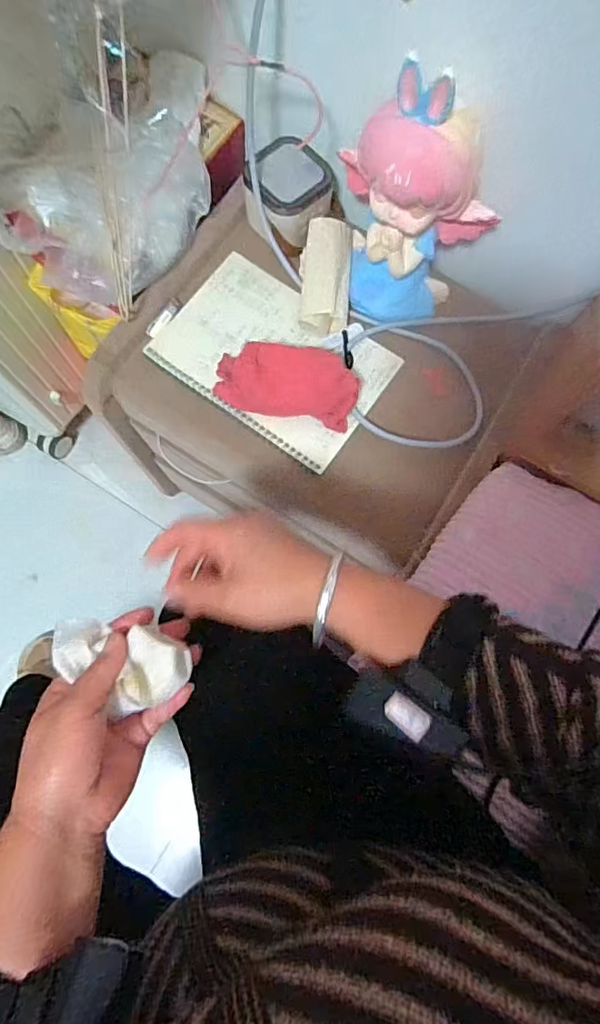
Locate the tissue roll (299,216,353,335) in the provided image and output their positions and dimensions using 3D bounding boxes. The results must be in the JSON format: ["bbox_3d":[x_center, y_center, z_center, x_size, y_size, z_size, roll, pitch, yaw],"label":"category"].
[{"bbox_3d":[0.030,-0.271,0.579,0.056,0.039,0.131,3,77,-1],"label":"tissue roll"}]

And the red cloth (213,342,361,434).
[{"bbox_3d":[-0.014,-0.141,0.551,0.156,0.049,0.076,8,77,1],"label":"red cloth"}]

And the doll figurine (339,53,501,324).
[{"bbox_3d":[0.107,-0.292,0.503,0.152,0.217,0.092,24,78,4],"label":"doll figurine"}]

